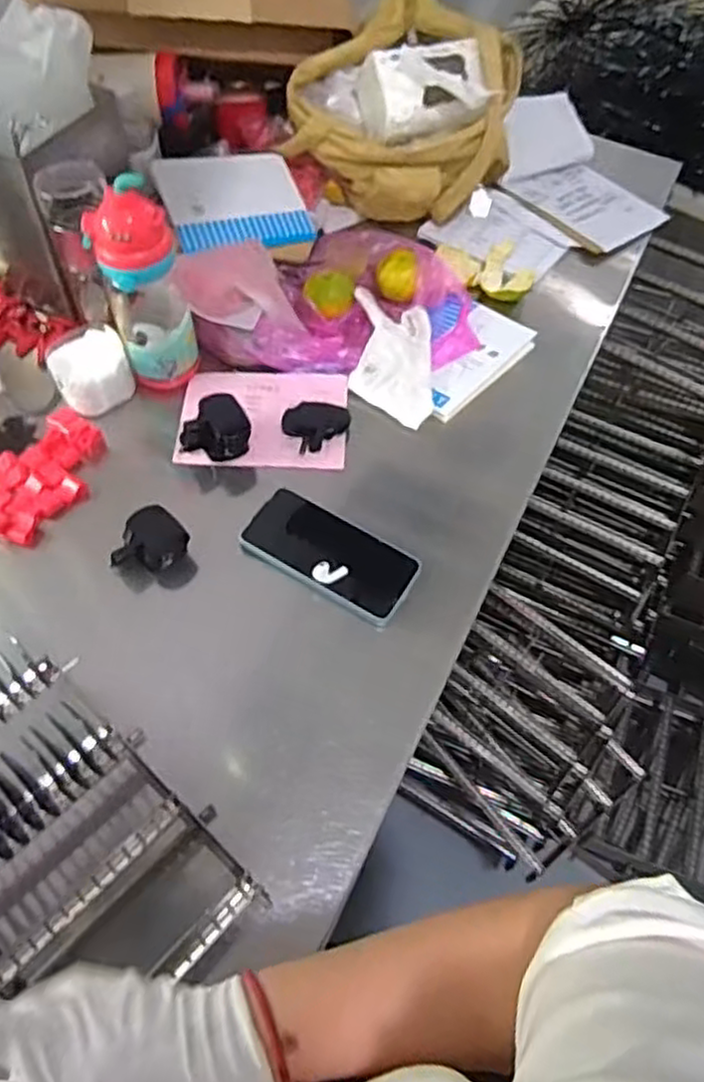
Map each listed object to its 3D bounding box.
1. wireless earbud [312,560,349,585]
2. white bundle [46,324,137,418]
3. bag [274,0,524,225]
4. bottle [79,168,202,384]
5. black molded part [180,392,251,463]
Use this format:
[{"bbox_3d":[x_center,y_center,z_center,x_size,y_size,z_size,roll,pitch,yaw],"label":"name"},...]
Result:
[{"bbox_3d":[-0.019,0.030,0.667,0.030,0.013,0.019,4,58,1],"label":"wireless earbud"},{"bbox_3d":[-0.281,-0.181,0.794,0.080,0.060,0.085,-23,61,-15],"label":"white bundle"},{"bbox_3d":[0.062,-0.538,0.929,0.271,0.173,0.188,8,58,3],"label":"bag"},{"bbox_3d":[-0.208,-0.253,0.738,0.078,0.204,0.076,-14,59,-10],"label":"bottle"},{"bbox_3d":[-0.139,-0.111,0.744,0.072,0.054,0.039,-16,60,-11],"label":"black molded part"}]

